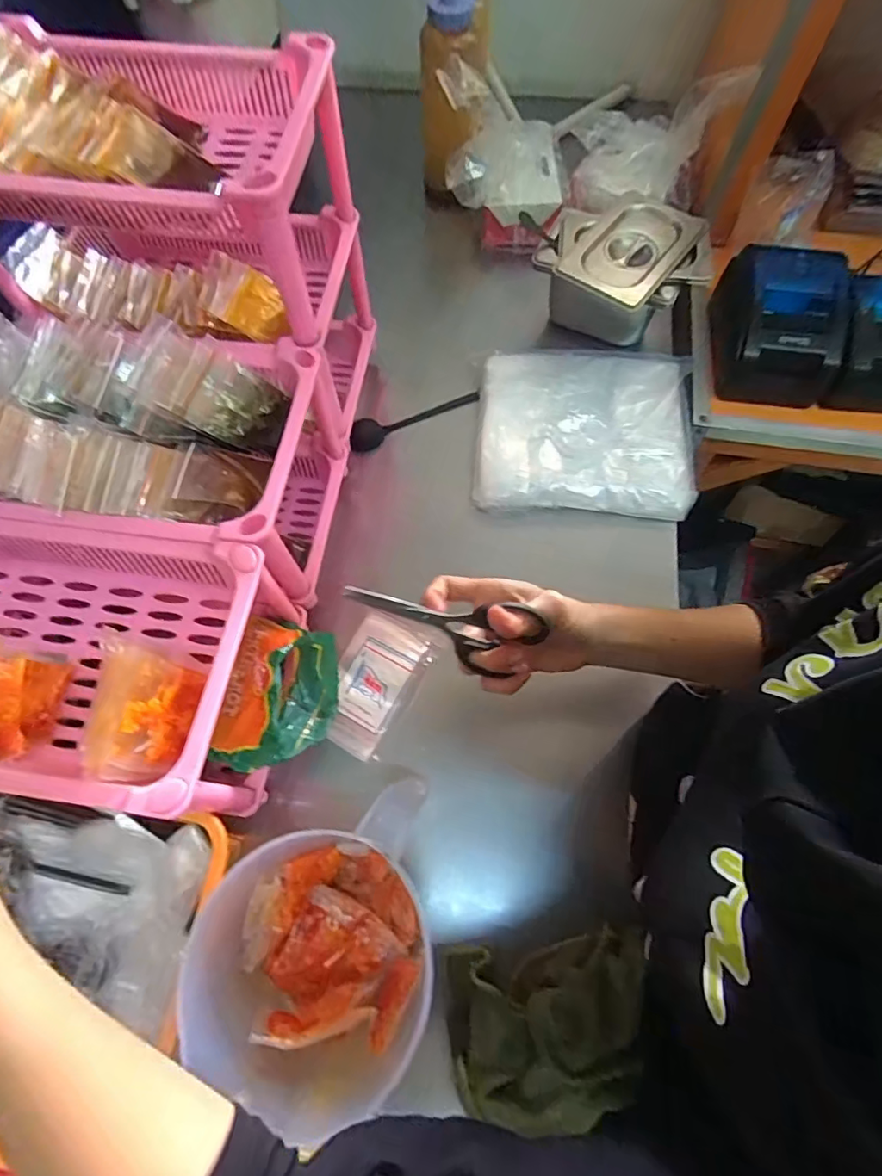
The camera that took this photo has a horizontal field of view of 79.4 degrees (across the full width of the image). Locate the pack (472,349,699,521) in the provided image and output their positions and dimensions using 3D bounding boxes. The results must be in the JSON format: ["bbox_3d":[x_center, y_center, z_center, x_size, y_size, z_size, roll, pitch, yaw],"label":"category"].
[{"bbox_3d":[0.178,-0.201,0.660,0.260,0.036,0.231,3,67,2],"label":"pack"}]

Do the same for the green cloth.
[{"bbox_3d":[0.089,0.343,0.418,0.162,0.069,0.104,-8,67,-2],"label":"green cloth"}]

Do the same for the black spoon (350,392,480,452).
[{"bbox_3d":[-0.034,-0.221,0.688,0.177,0.024,0.030,-21,69,-8],"label":"black spoon"}]

